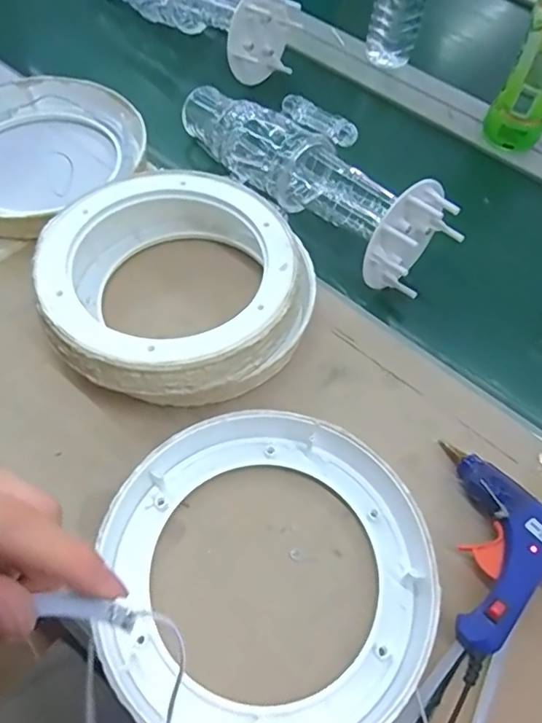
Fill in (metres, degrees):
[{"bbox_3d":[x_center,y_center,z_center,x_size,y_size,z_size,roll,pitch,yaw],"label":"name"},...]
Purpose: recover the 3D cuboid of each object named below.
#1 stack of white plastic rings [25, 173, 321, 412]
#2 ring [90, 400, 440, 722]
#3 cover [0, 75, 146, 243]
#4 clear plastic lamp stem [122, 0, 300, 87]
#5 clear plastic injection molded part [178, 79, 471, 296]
[{"bbox_3d":[-0.081,-0.069,0.466,0.206,0.067,0.211,-24,59,-13],"label":"stack of white plastic rings"},{"bbox_3d":[-0.004,0.135,0.366,0.212,0.038,0.215,-1,56,1],"label":"ring"},{"bbox_3d":[-0.244,-0.219,0.575,0.197,0.043,0.216,35,64,22],"label":"cover"},{"bbox_3d":[-0.104,-0.467,0.714,0.123,0.095,0.286,-38,63,-21],"label":"clear plastic lamp stem"},{"bbox_3d":[0.033,-0.198,0.553,0.092,0.083,0.316,-37,63,-20],"label":"clear plastic injection molded part"}]

